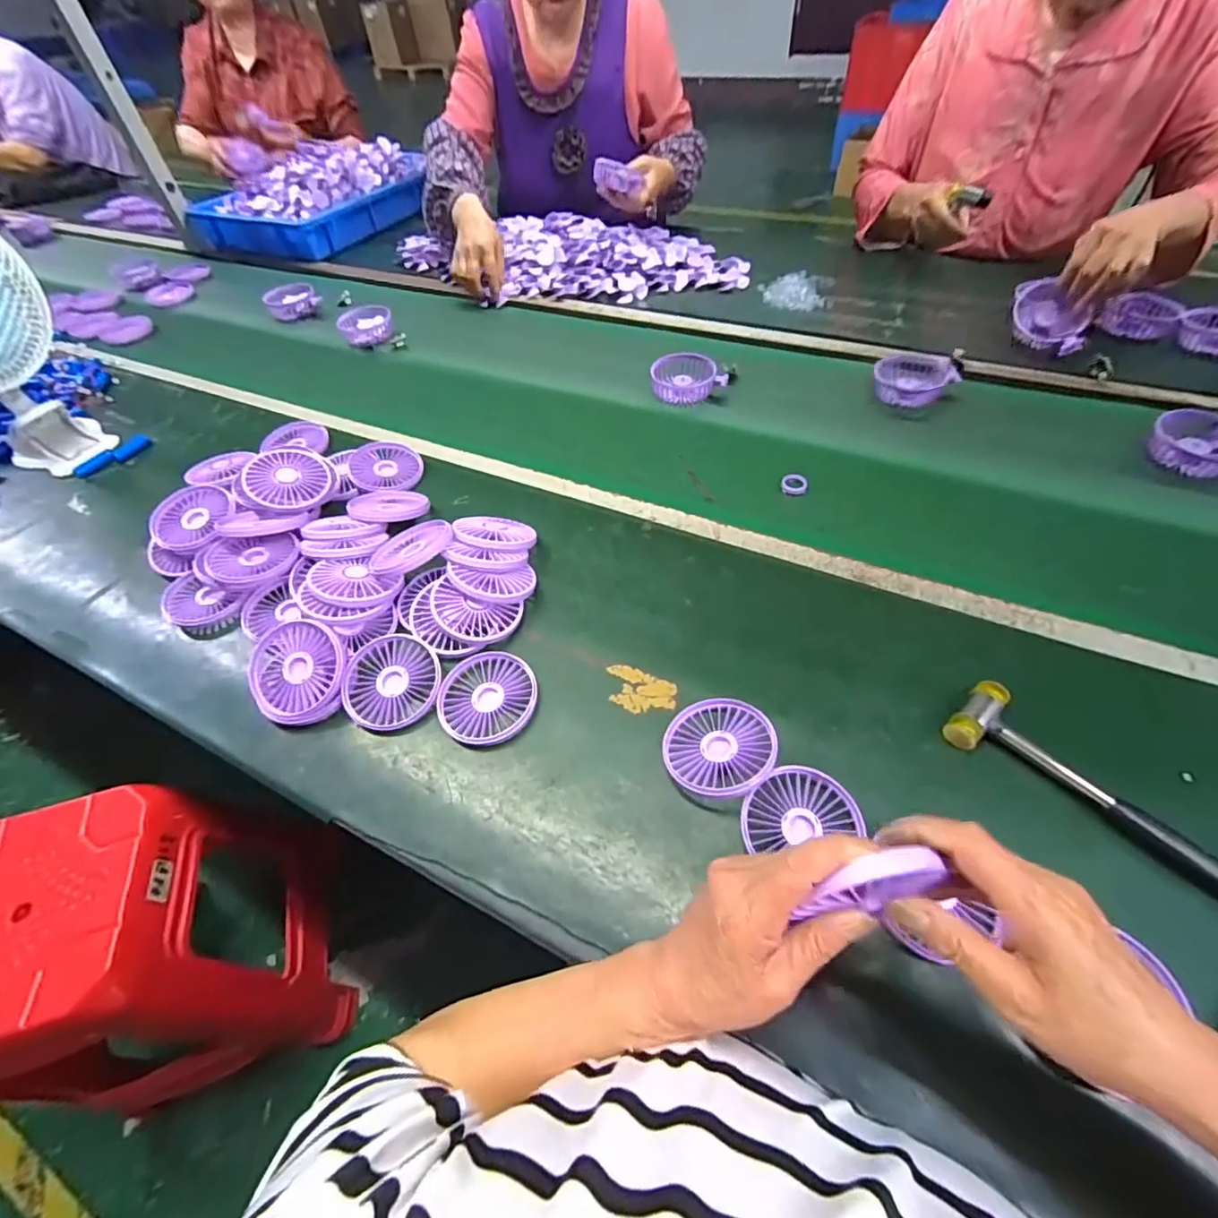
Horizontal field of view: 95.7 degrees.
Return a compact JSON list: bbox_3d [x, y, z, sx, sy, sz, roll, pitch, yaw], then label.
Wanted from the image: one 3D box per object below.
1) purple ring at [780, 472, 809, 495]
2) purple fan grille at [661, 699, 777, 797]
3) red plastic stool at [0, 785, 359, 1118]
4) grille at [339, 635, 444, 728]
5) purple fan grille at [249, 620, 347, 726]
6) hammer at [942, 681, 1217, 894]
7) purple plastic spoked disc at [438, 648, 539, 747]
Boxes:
[{"bbox_3d":[0.216,-0.146,0.642,0.030,0.005,0.030,-7,64,14],"label":"purple ring"},{"bbox_3d":[0.088,0.109,0.445,0.085,0.006,0.088,-13,39,10],"label":"purple fan grille"},{"bbox_3d":[-0.660,0.503,0.821,0.306,0.449,0.312,-17,54,-8],"label":"red plastic stool"},{"bbox_3d":[-0.203,0.069,0.517,0.089,0.015,0.089,0,67,1],"label":"grille"},{"bbox_3d":[-0.286,0.057,0.507,0.087,0.015,0.095,-1,75,2],"label":"purple fan grille"},{"bbox_3d":[0.370,0.150,0.395,0.059,0.025,0.243,-37,59,-21],"label":"hammer"},{"bbox_3d":[-0.110,0.079,0.500,0.087,0.012,0.083,-2,53,3],"label":"purple plastic spoked disc"}]

